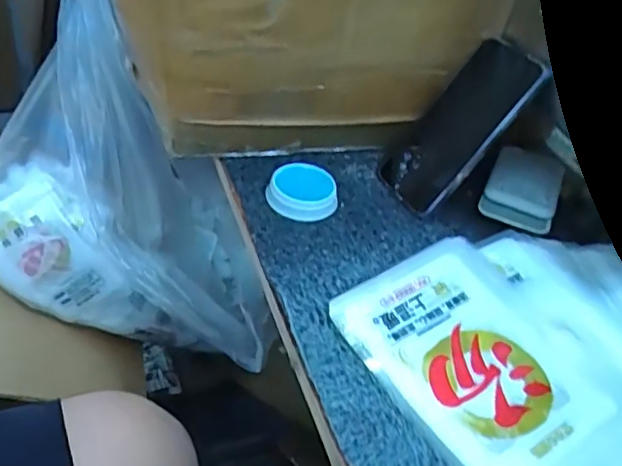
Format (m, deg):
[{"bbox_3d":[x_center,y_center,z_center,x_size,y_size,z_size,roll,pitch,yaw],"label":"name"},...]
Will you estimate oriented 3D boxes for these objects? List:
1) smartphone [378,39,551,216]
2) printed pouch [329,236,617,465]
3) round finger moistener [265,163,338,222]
[{"bbox_3d":[0.129,-0.095,0.531,0.015,0.158,0.080,23,23,-41],"label":"smartphone"},{"bbox_3d":[0.117,0.087,0.409,0.128,0.019,0.183,-23,49,-26],"label":"printed pouch"},{"bbox_3d":[-0.006,-0.037,0.523,0.058,0.022,0.049,20,41,8],"label":"round finger moistener"}]

